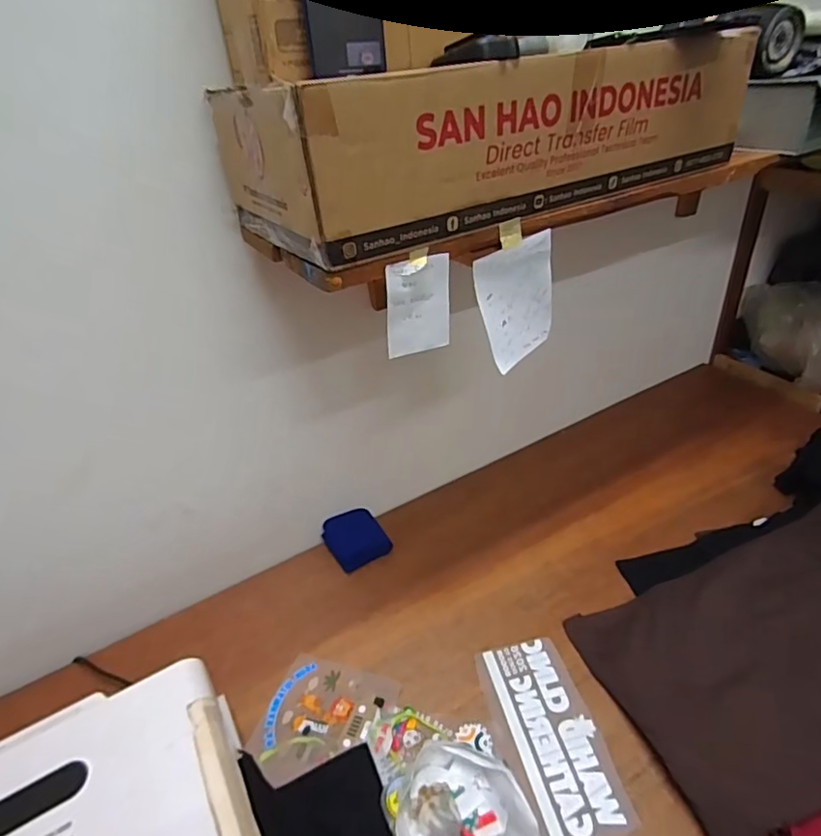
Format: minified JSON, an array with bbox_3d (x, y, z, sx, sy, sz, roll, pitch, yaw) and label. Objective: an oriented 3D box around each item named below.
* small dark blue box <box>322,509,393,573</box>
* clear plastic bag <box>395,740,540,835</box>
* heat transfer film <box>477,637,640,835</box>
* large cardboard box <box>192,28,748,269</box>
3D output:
[{"bbox_3d":[-0.110,0.242,1.094,0.116,0.043,0.119,-22,37,-22],"label":"small dark blue box"},{"bbox_3d":[0.068,0.519,0.684,0.166,0.040,0.199,-12,35,-9],"label":"clear plastic bag"},{"bbox_3d":[0.200,0.458,0.793,0.143,0.010,0.276,-10,35,-6],"label":"heat transfer film"},{"bbox_3d":[0.114,-0.360,0.676,0.635,0.147,0.265,-20,40,-20],"label":"large cardboard box"}]

